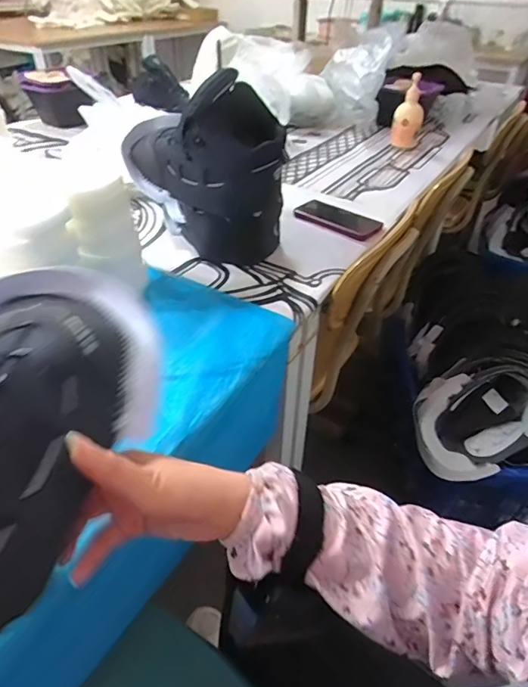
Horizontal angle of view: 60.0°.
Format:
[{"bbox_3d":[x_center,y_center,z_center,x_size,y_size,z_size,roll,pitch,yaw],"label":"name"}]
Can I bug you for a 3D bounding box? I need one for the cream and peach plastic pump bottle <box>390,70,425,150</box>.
[{"bbox_3d":[0.349,-0.555,1.098,0.065,0.167,0.080,9,40,9],"label":"cream and peach plastic pump bottle"}]

